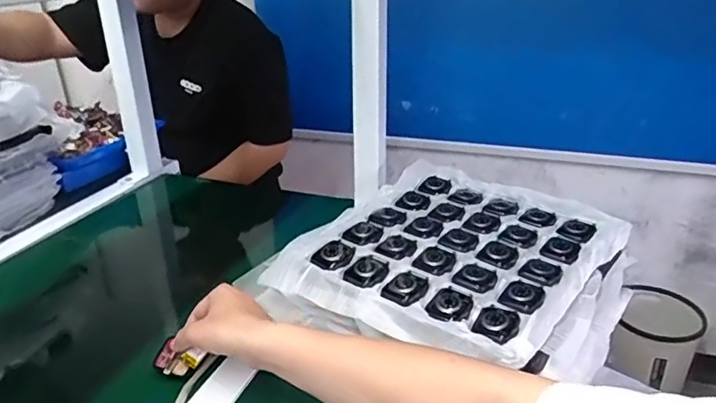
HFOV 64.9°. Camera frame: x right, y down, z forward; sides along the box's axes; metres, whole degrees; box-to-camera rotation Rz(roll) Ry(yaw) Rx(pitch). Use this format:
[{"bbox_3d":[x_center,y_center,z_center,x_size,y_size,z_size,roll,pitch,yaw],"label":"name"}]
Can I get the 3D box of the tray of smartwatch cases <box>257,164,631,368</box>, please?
[{"bbox_3d":[0.097,0.051,0.610,0.278,0.024,0.276,21,38,33],"label":"tray of smartwatch cases"}]

